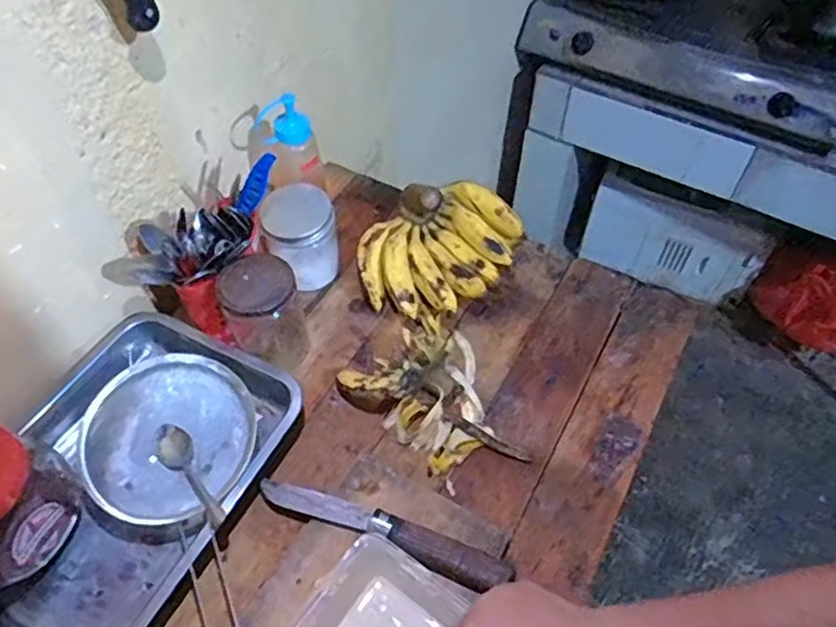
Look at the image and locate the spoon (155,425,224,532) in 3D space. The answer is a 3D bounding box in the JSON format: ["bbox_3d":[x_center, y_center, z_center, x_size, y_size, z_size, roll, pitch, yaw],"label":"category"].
[{"bbox_3d":[-0.229,0.164,0.663,0.035,0.028,0.142,-34,45,-24],"label":"spoon"}]

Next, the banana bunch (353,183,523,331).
[{"bbox_3d":[0.027,-0.074,0.812,0.177,0.116,0.149,-36,60,-26],"label":"banana bunch"}]

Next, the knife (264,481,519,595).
[{"bbox_3d":[-0.038,0.211,0.634,0.255,0.024,0.036,18,53,13],"label":"knife"}]

